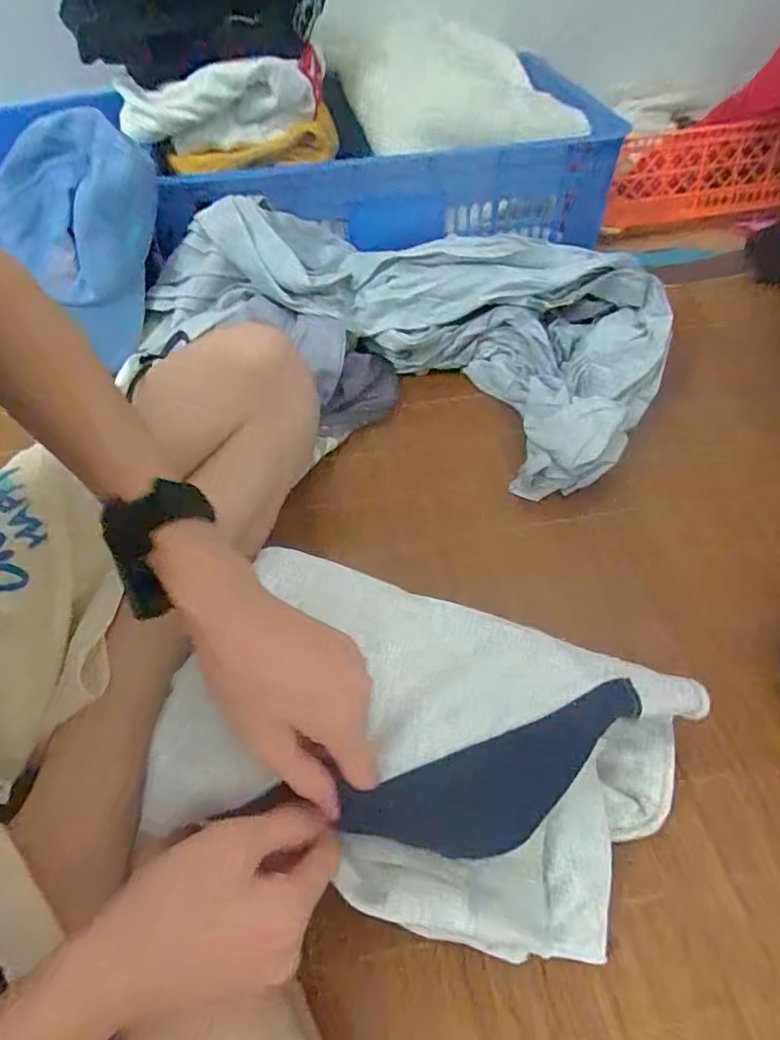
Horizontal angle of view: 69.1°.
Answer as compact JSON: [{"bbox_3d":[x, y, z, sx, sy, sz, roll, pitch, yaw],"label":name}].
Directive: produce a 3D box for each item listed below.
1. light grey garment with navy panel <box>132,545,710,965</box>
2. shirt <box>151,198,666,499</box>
[{"bbox_3d":[0.028,0.149,0.379,0.317,0.102,0.202,15,56,14],"label":"light grey garment with navy panel"},{"bbox_3d":[0.012,-0.221,0.637,0.546,0.156,0.248,18,57,14],"label":"shirt"}]

